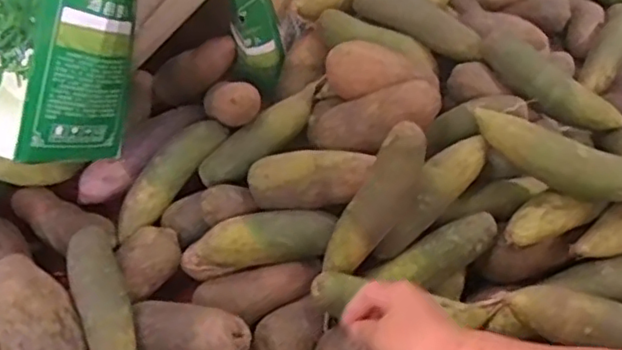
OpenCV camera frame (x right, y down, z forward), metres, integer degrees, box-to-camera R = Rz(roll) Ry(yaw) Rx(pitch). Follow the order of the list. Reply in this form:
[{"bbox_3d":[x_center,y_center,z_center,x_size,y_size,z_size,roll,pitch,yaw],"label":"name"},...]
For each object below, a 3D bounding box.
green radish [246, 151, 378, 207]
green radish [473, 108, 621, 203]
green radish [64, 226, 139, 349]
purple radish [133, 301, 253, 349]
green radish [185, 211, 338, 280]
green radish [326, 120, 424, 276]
[{"bbox_3d":[-0.001,0.004,0.736,0.161,0.049,0.051,-6,50,21],"label":"green radish"},{"bbox_3d":[0.272,-0.022,0.718,0.183,0.070,0.047,30,56,16],"label":"green radish"},{"bbox_3d":[-0.218,0.150,0.667,0.053,0.045,0.235,-19,57,-18],"label":"green radish"},{"bbox_3d":[-0.129,0.174,0.673,0.133,0.052,0.062,0,50,21],"label":"purple radish"},{"bbox_3d":[-0.064,0.077,0.735,0.197,0.059,0.055,-15,54,9],"label":"green radish"},{"bbox_3d":[0.075,0.027,0.686,0.049,0.179,0.047,32,17,18],"label":"green radish"}]

